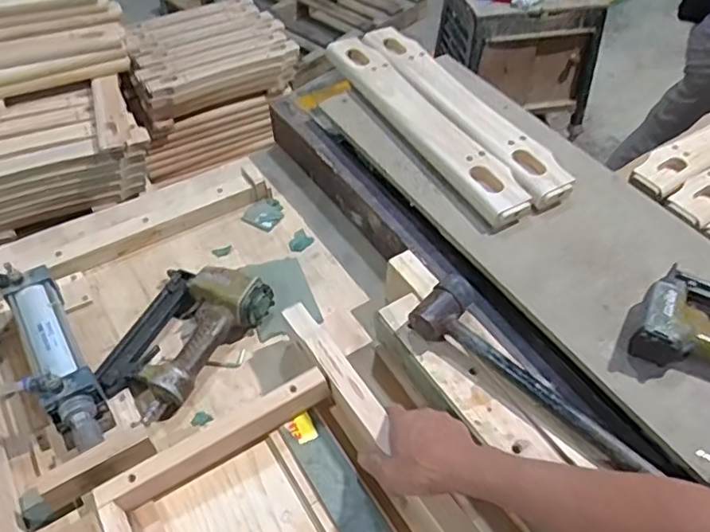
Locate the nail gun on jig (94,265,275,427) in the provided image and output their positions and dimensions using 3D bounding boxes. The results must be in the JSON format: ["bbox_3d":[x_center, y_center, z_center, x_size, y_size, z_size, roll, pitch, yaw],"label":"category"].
[{"bbox_3d":[-0.233,0.084,0.765,0.152,0.068,0.222,27,52,19],"label":"nail gun on jig"}]

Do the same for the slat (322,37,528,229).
[{"bbox_3d":[0.096,-0.234,0.900,0.070,0.028,0.486,-21,53,-18],"label":"slat"}]

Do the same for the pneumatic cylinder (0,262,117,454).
[{"bbox_3d":[-0.372,0.116,0.720,0.066,0.080,0.283,-26,55,-24],"label":"pneumatic cylinder"}]

